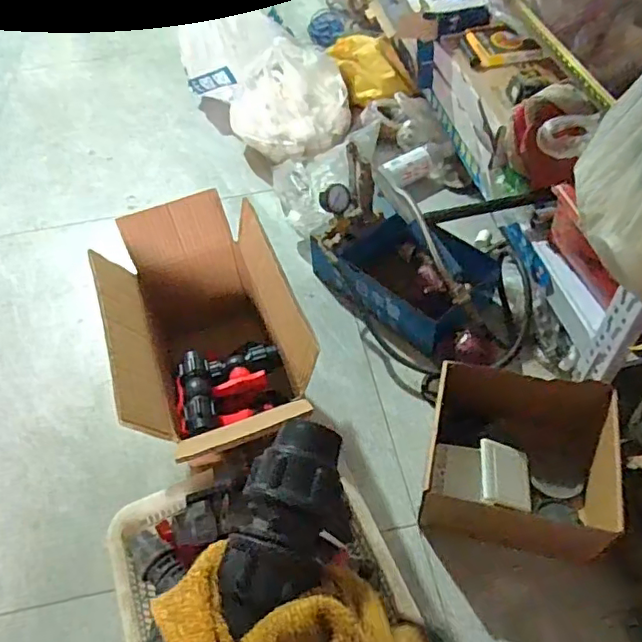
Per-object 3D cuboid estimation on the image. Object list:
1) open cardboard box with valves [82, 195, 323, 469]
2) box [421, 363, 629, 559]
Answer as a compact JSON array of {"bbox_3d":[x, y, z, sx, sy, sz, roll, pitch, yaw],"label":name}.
[{"bbox_3d":[-0.162,0.029,0.840,0.243,0.219,0.420,-20,52,-10],"label":"open cardboard box with valves"},{"bbox_3d":[0.274,0.190,0.791,0.240,0.134,0.228,9,53,13],"label":"box"}]

